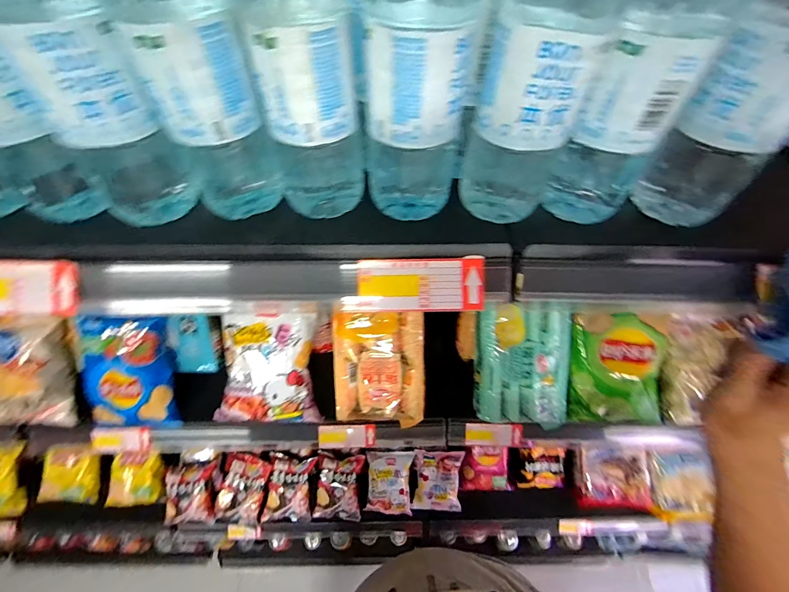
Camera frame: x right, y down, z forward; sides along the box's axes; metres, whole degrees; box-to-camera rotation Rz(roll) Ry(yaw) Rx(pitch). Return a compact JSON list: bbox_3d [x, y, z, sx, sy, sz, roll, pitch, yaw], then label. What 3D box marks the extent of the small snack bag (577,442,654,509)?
[{"bbox_3d":[0.617,0.511,0.987,0.200,0.026,0.161,0,86,1],"label":"small snack bag"}]

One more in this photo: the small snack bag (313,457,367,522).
[{"bbox_3d":[-0.156,0.539,0.975,0.129,0.038,0.176,4,88,3],"label":"small snack bag"}]

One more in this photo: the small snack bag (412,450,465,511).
[{"bbox_3d":[0.125,0.522,0.982,0.135,0.032,0.167,4,89,-4],"label":"small snack bag"}]

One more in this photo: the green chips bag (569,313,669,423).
[{"bbox_3d":[0.361,0.119,0.561,0.154,0.043,0.172,2,92,6],"label":"green chips bag"}]

